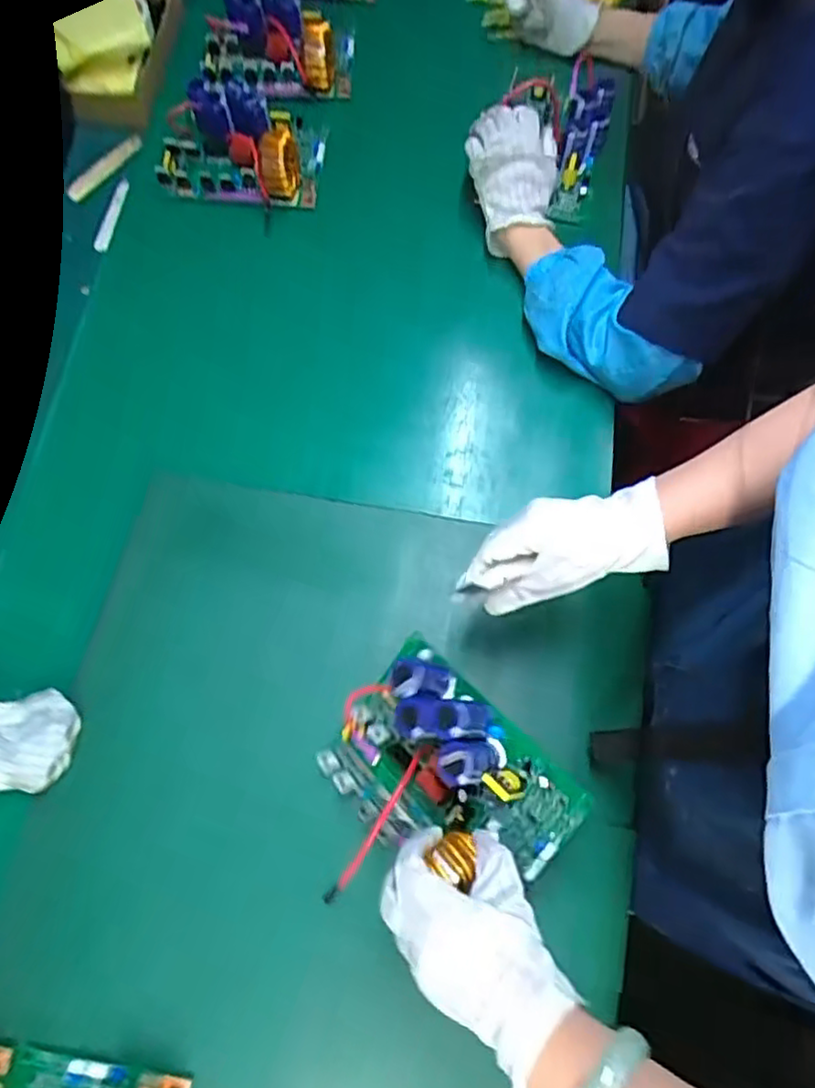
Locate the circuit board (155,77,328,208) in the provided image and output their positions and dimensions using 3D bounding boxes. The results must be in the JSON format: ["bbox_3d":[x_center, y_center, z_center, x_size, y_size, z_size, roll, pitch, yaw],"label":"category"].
[{"bbox_3d":[-0.201,-0.485,0.802,0.185,0.071,0.134,6,71,3],"label":"circuit board"}]

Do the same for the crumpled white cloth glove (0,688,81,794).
[{"bbox_3d":[-0.360,0.176,0.591,0.126,0.029,0.082,0,71,1],"label":"crumpled white cloth glove"}]

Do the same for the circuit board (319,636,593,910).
[{"bbox_3d":[0.020,0.180,0.502,0.186,0.062,0.133,39,98,30],"label":"circuit board"}]

